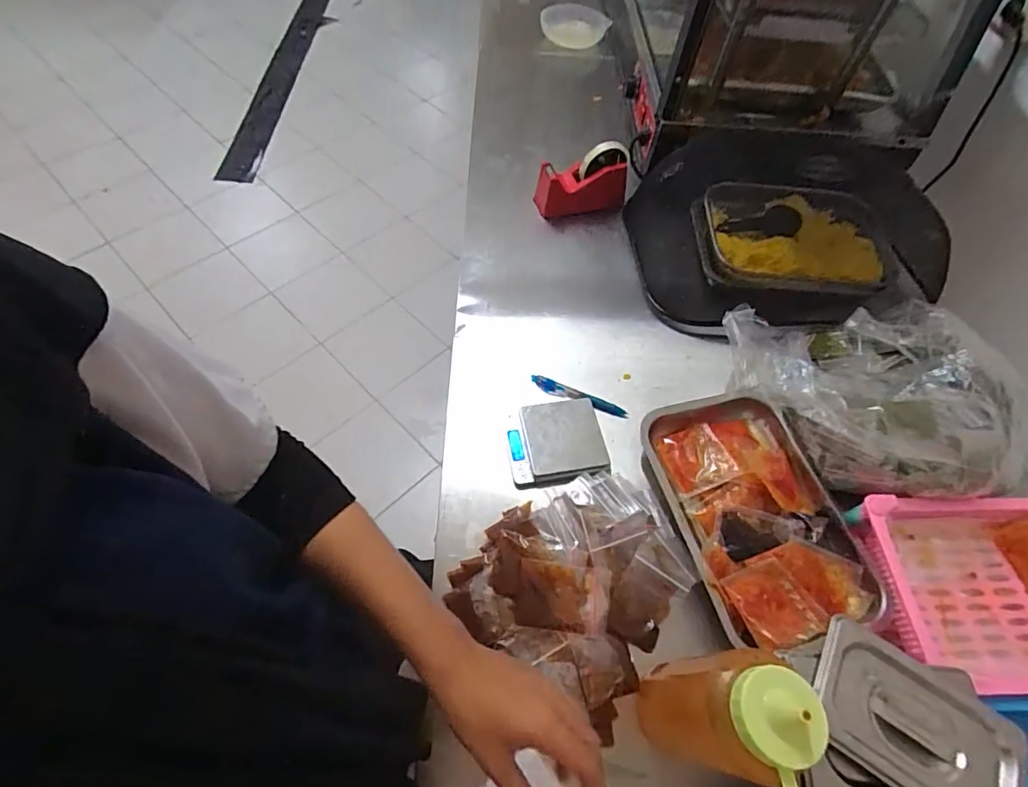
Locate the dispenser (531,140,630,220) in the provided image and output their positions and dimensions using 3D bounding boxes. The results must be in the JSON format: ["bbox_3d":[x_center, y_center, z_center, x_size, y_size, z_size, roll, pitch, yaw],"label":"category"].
[{"bbox_3d":[0.115,-0.360,0.868,0.154,0.126,0.052,-5,60,-8],"label":"dispenser"}]

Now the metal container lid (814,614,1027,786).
[{"bbox_3d":[0.332,0.273,0.412,0.157,0.019,0.105,33,63,14],"label":"metal container lid"}]

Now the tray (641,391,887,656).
[{"bbox_3d":[0.286,0.138,0.602,0.195,0.035,0.287,-12,61,-11],"label":"tray"}]

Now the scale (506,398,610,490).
[{"bbox_3d":[0.054,0.064,0.650,0.119,0.022,0.111,-7,60,-8],"label":"scale"}]

